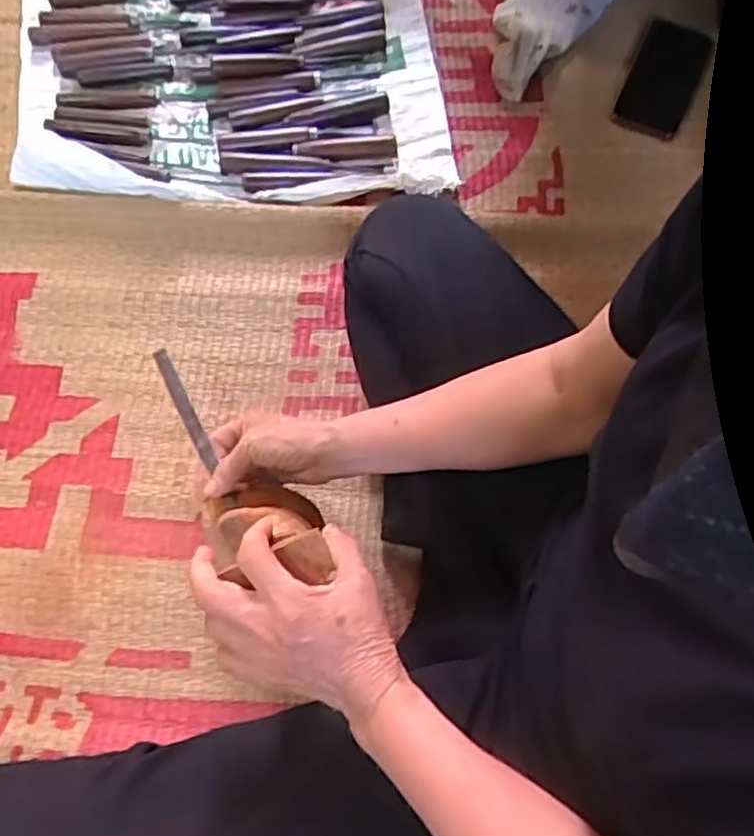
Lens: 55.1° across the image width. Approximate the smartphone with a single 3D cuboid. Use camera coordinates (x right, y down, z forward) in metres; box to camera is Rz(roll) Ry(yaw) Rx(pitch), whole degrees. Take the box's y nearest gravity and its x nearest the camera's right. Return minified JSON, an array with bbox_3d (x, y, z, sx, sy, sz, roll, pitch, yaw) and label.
[{"bbox_3d":[0.316,-0.375,0.794,0.070,0.008,0.145,25,77,8],"label":"smartphone"}]

